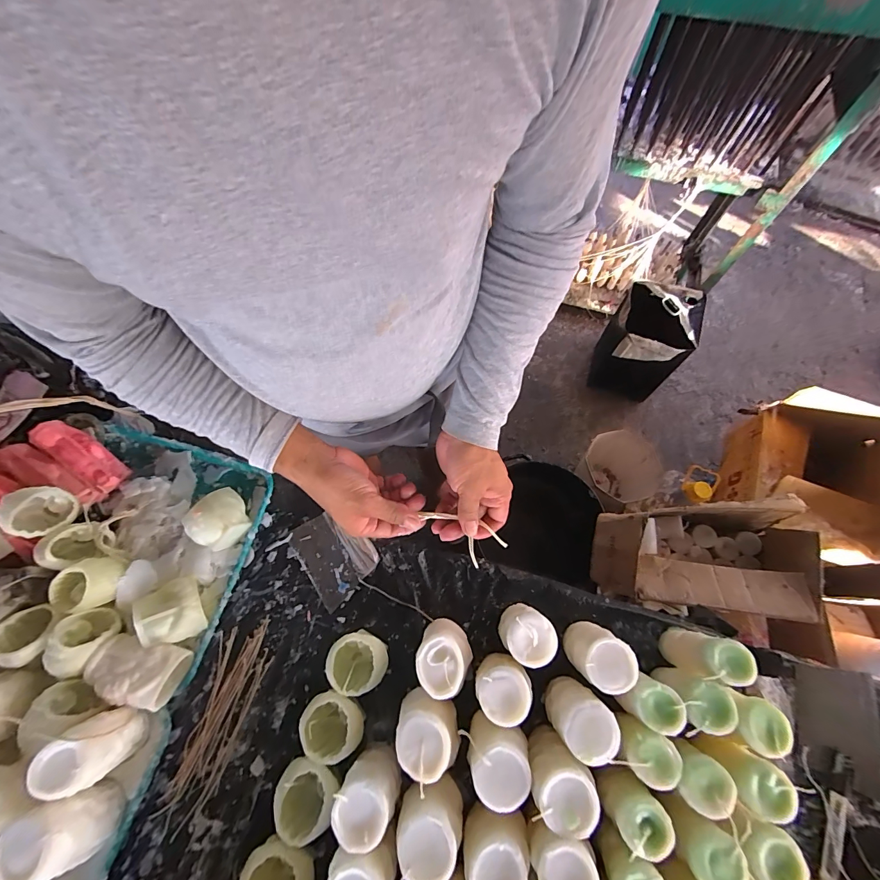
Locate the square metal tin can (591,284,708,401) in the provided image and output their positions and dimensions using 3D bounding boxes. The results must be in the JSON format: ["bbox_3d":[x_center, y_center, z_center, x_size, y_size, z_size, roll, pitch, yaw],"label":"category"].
[{"bbox_3d":[0.711,-0.328,1.331,0.238,0.386,0.261,21,70,10],"label":"square metal tin can"}]

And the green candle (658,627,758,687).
[{"bbox_3d":[0.334,0.272,0.475,0.050,0.105,0.049,-1,68,1],"label":"green candle"}]

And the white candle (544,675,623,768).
[{"bbox_3d":[0.164,0.331,0.446,0.056,0.083,0.068,-43,73,-14],"label":"white candle"}]

